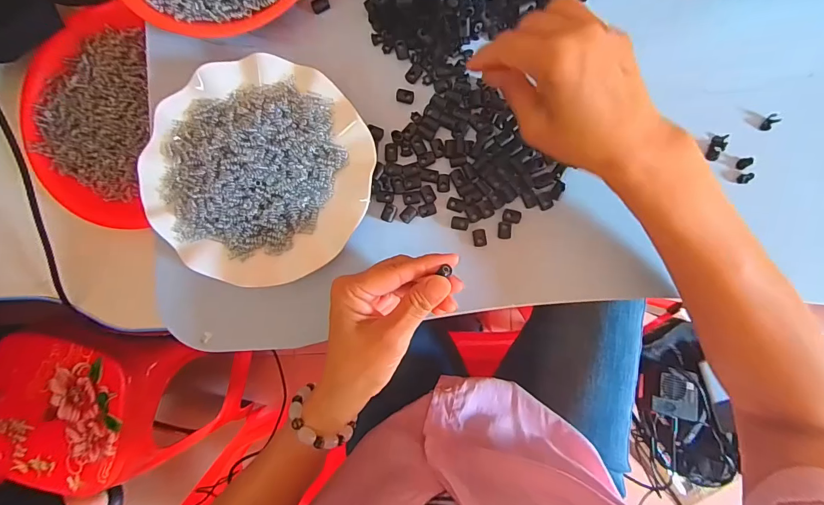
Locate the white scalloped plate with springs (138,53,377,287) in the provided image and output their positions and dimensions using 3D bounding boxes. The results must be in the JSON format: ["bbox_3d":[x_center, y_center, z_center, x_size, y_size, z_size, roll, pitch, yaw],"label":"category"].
[{"bbox_3d":[-0.125,-0.066,0.316,0.178,0.028,0.178,0,93,2],"label":"white scalloped plate with springs"}]

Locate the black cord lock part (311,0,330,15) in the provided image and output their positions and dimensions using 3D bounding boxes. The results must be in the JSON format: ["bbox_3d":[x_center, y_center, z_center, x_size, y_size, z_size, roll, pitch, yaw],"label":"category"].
[{"bbox_3d":[-0.080,-0.218,0.333,0.016,0.007,0.009,-21,92,3],"label":"black cord lock part"}]

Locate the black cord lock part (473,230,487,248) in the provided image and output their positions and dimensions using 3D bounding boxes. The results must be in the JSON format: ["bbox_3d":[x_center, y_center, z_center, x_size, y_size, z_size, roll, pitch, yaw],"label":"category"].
[{"bbox_3d":[0.058,-0.012,0.324,0.011,0.004,0.015,-11,90,4],"label":"black cord lock part"}]

